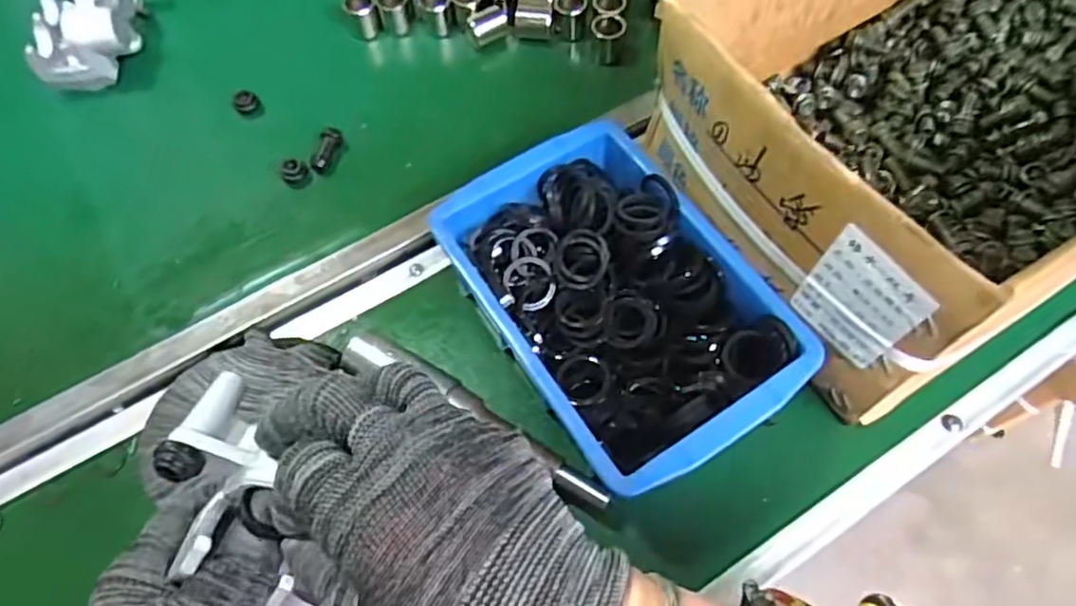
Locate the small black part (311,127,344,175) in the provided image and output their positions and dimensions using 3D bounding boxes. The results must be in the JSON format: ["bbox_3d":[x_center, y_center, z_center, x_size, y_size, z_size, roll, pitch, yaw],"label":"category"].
[{"bbox_3d":[-0.151,-0.108,0.482,0.014,0.014,0.036,16,66,8],"label":"small black part"}]

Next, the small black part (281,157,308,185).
[{"bbox_3d":[-0.169,-0.091,0.472,0.016,0.013,0.014,-26,67,-12],"label":"small black part"}]

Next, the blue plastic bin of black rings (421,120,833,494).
[{"bbox_3d":[0.044,0.001,0.402,0.138,0.062,0.204,-30,68,-13],"label":"blue plastic bin of black rings"}]

